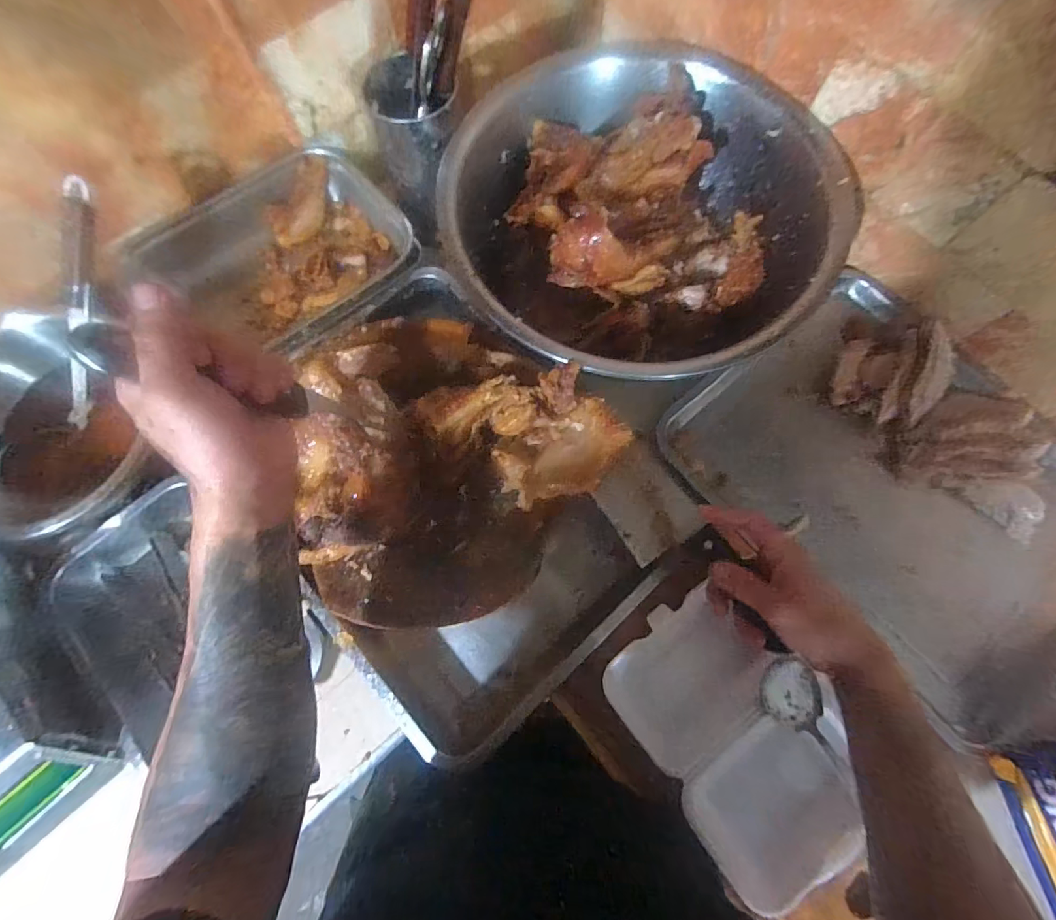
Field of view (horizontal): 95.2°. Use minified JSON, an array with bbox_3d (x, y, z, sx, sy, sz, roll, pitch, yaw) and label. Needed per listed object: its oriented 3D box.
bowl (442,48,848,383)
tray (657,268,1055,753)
[{"bbox_3d":[0.115,-0.257,0.543,0.386,0.122,0.388,0,74,1],"label":"bowl"},{"bbox_3d":[0.402,0.024,0.528,0.332,0.061,0.436,-40,77,-9],"label":"tray"}]

